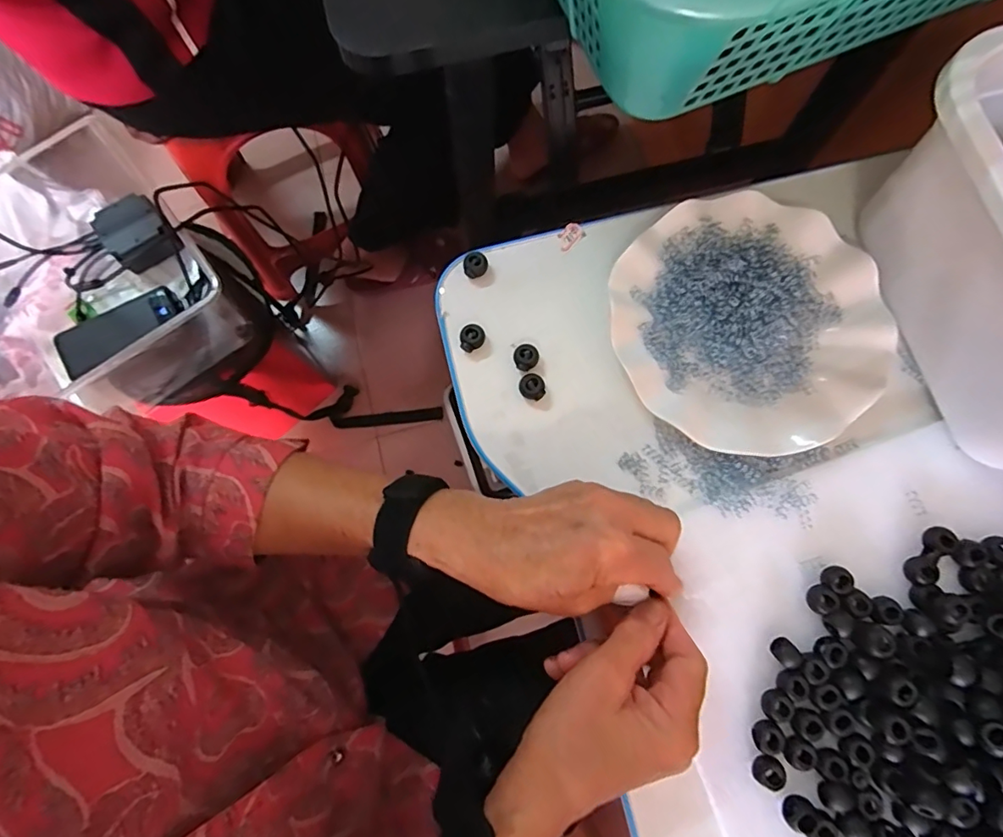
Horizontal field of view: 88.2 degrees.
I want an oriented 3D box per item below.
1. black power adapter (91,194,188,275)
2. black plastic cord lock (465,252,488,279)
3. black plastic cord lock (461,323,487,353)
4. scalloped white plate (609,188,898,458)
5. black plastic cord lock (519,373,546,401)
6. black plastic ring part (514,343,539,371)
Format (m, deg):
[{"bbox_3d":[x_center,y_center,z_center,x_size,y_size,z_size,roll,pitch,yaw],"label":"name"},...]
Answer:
[{"bbox_3d":[-0.495,-0.253,0.706,0.082,0.043,0.081,-36,80,-6],"label":"black power adapter"},{"bbox_3d":[-0.019,-0.112,0.381,0.018,0.014,0.014,-6,79,0],"label":"black plastic cord lock"},{"bbox_3d":[-0.021,-0.058,0.372,0.019,0.012,0.016,-25,79,-4],"label":"black plastic cord lock"},{"bbox_3d":[0.169,-0.066,0.359,0.177,0.025,0.176,0,79,1],"label":"scalloped white plate"},{"bbox_3d":[0.021,-0.022,0.363,0.017,0.012,0.017,-2,79,1],"label":"black plastic cord lock"},{"bbox_3d":[0.017,-0.043,0.368,0.017,0.010,0.018,0,79,1],"label":"black plastic ring part"}]

